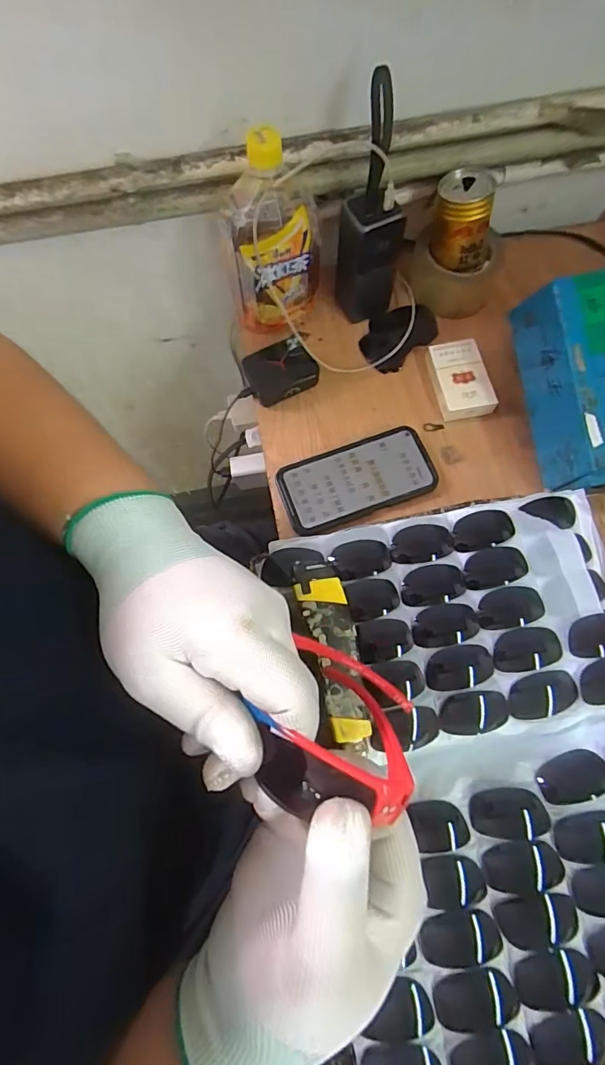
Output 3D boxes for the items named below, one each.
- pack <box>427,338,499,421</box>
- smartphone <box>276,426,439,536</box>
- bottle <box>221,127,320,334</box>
[{"bbox_3d":[0.179,-0.175,0.549,0.057,0.021,0.089,-12,72,-2],"label":"pack"},{"bbox_3d":[0.061,-0.056,0.519,0.164,0.015,0.081,-19,73,-4],"label":"smartphone"},{"bbox_3d":[-0.031,-0.308,0.497,0.094,0.187,0.100,-3,72,1],"label":"bottle"}]

